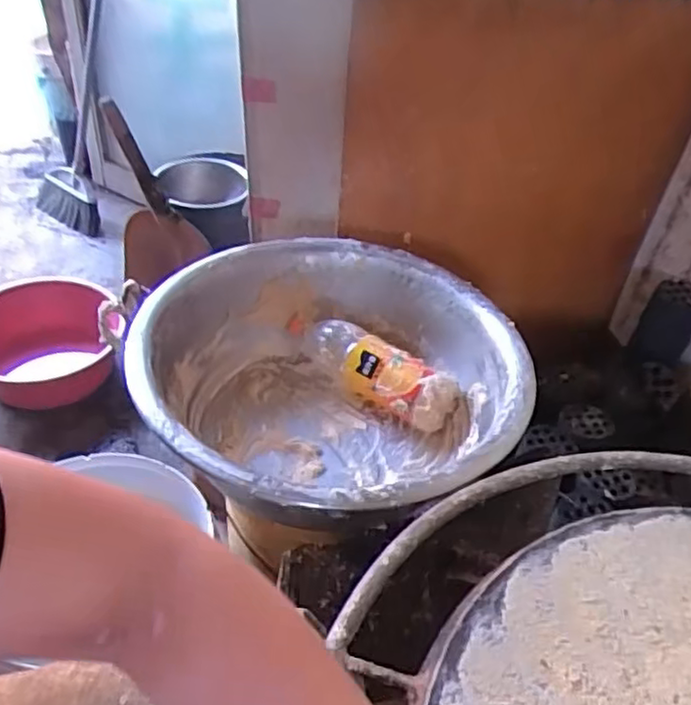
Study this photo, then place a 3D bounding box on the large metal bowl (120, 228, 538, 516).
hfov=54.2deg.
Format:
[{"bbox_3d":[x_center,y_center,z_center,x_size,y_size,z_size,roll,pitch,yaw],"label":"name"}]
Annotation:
[{"bbox_3d":[-0.020,0.056,0.893,0.465,0.178,0.467,4,40,-3],"label":"large metal bowl"}]

